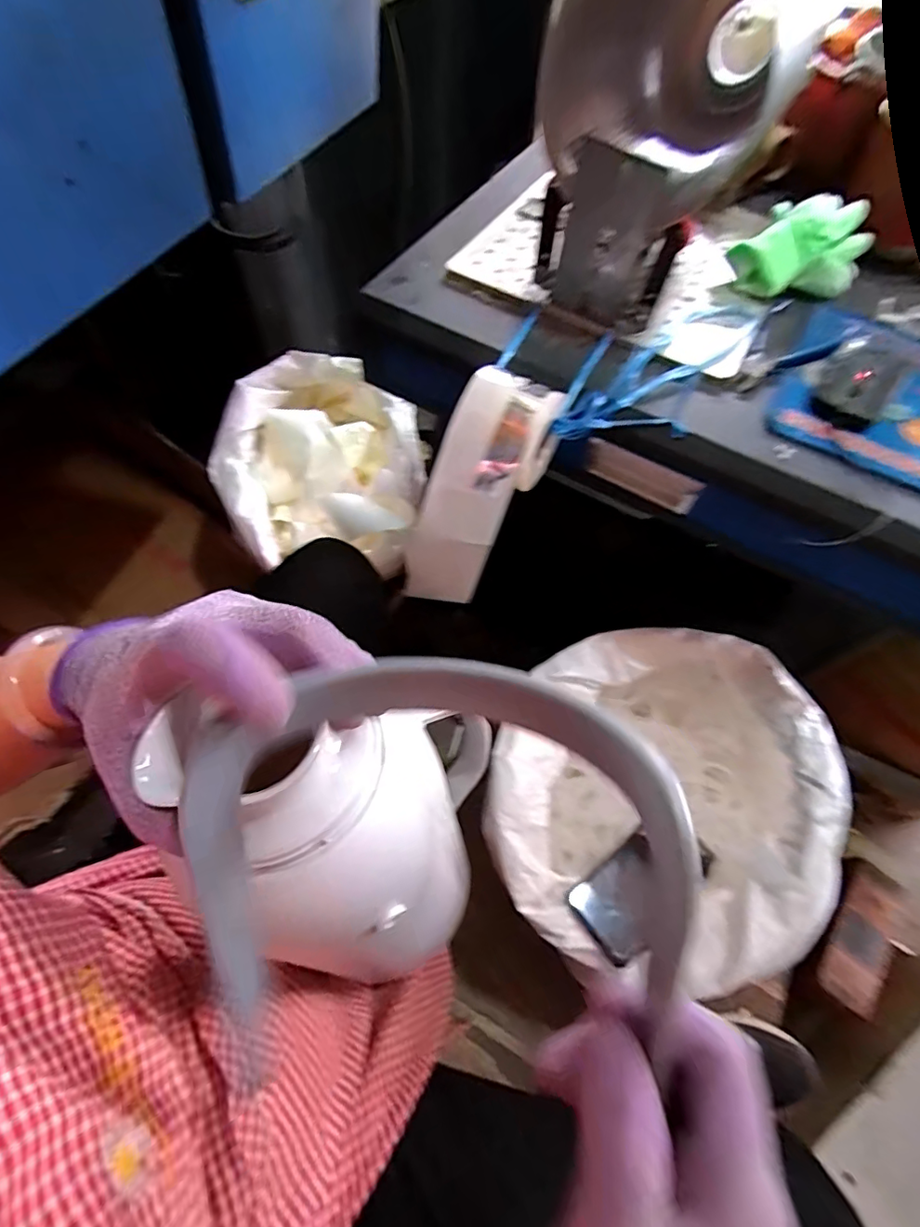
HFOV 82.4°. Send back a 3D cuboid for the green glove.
[{"bbox_3d":[0.344,-0.358,0.525,0.131,0.056,0.092,-34,68,-20],"label":"green glove"}]

